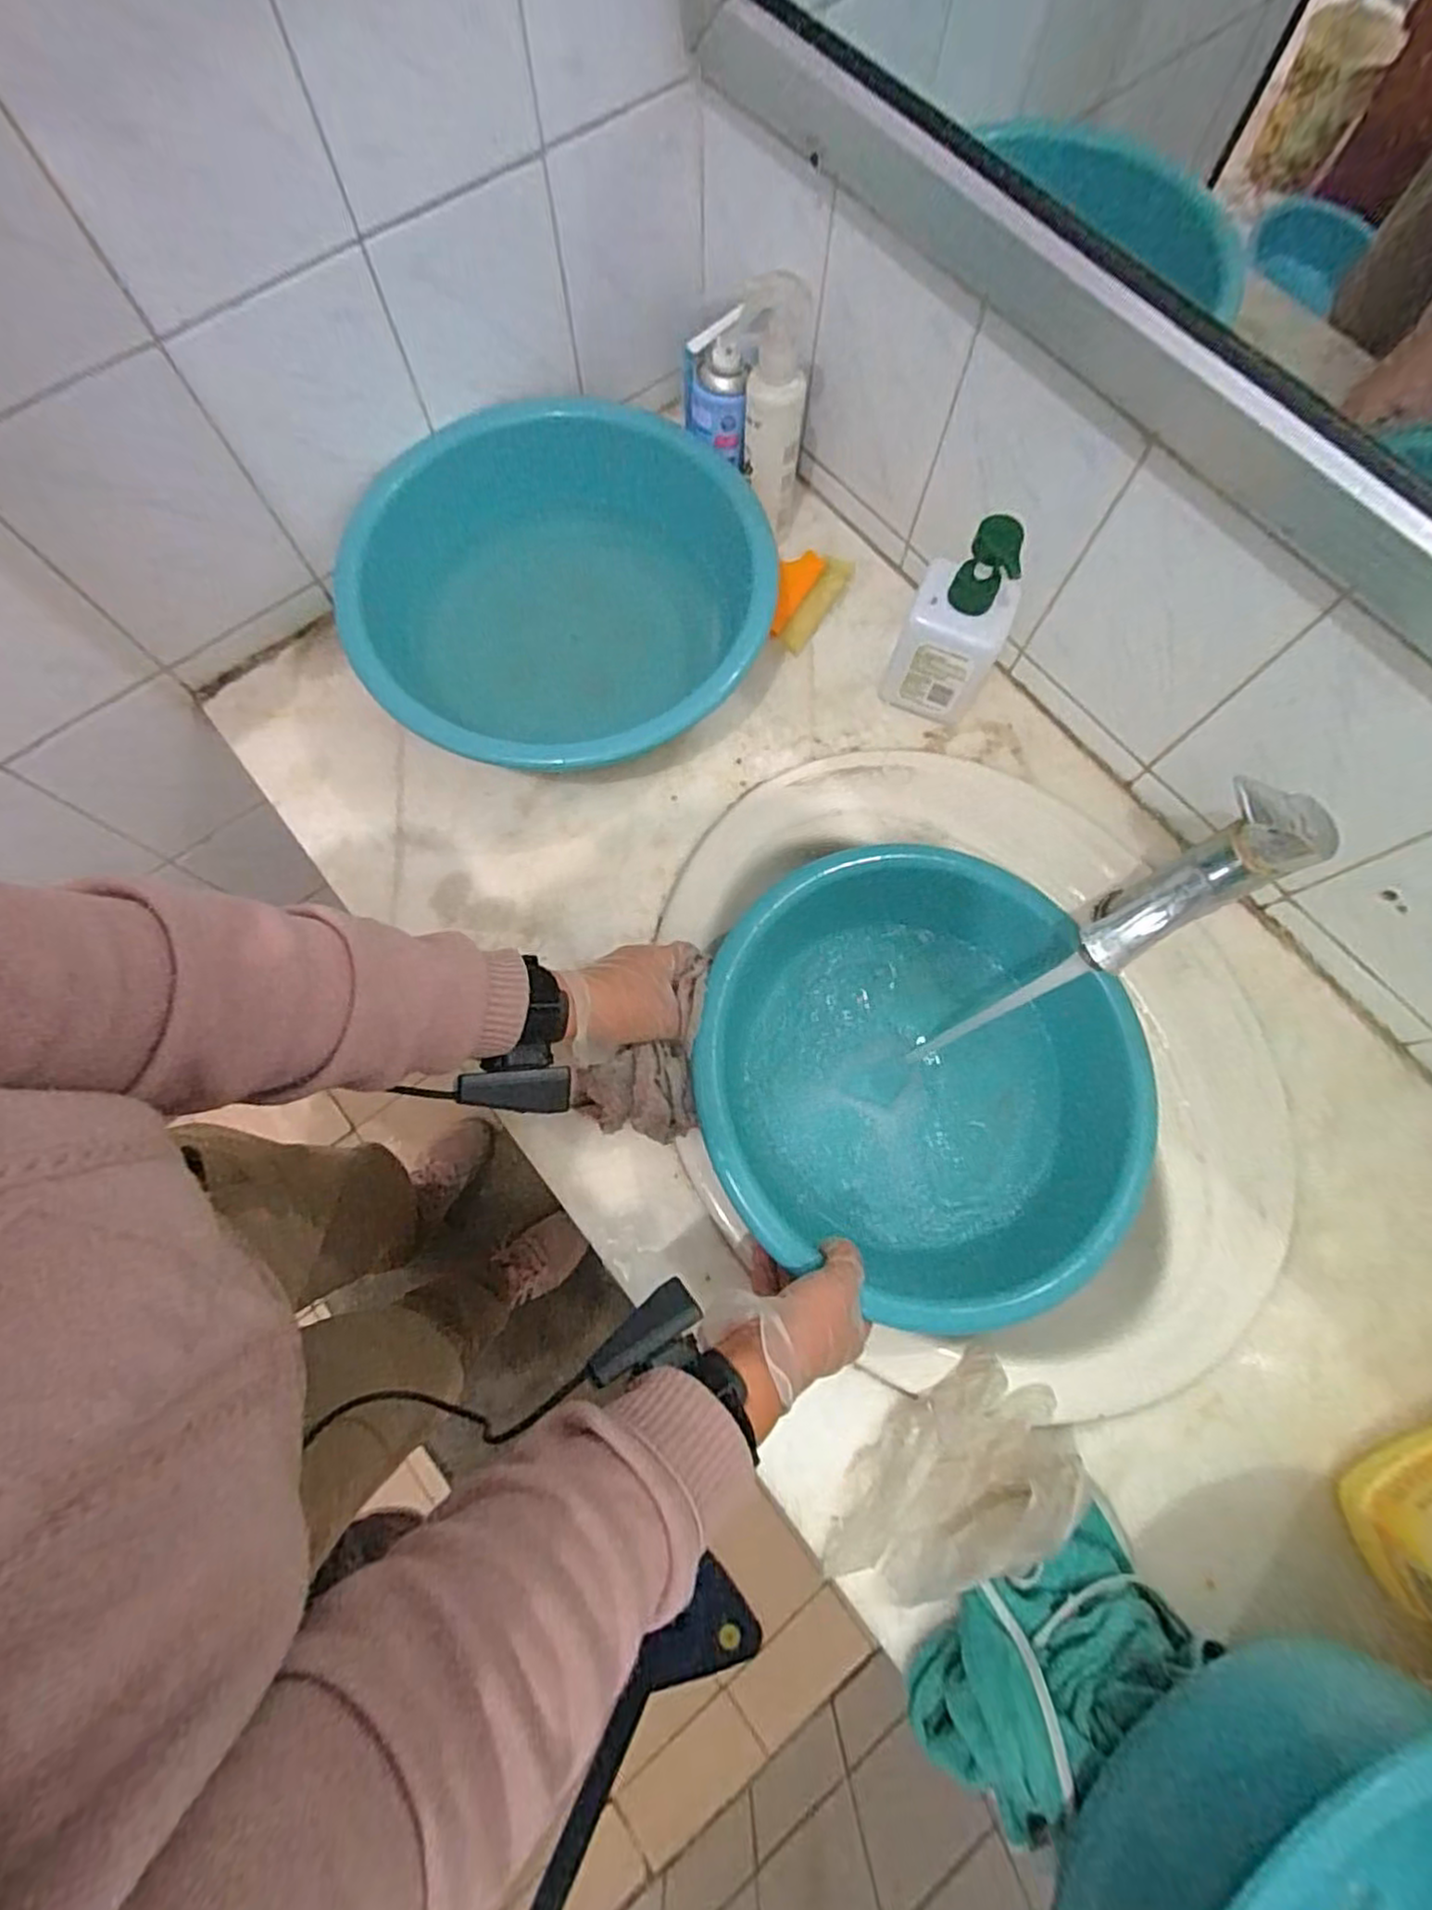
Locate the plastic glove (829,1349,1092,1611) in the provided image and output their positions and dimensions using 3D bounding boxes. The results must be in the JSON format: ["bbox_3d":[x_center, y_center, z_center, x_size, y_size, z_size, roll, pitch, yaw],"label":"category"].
[{"bbox_3d":[0.159,0.364,0.484,0.188,0.043,0.107,-36,78,-10],"label":"plastic glove"}]

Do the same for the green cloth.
[{"bbox_3d":[0.209,0.443,0.442,0.181,0.063,0.107,-38,79,-10],"label":"green cloth"}]

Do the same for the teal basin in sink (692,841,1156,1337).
[{"bbox_3d":[0.157,0.093,0.570,0.333,0.121,0.321,0,75,-1],"label":"teal basin in sink"}]

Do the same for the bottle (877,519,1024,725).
[{"bbox_3d":[0.195,-0.269,0.590,0.085,0.179,0.061,27,76,6],"label":"bottle"}]

